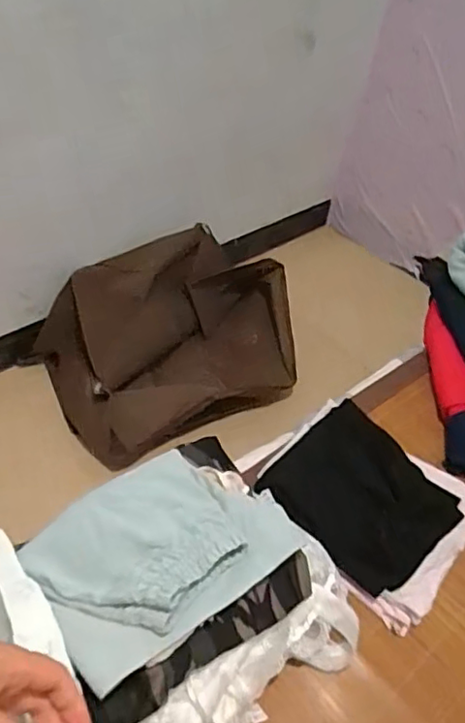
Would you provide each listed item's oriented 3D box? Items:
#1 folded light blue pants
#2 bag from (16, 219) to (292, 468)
[{"bbox_3d":[-0.066,0.208,0.671,0.276,0.060,0.229,-30,55,-31],"label":"folded light blue pants"},{"bbox_3d":[-0.160,-0.062,1.542,0.651,0.263,0.458,-17,50,-23],"label":"bag"}]

